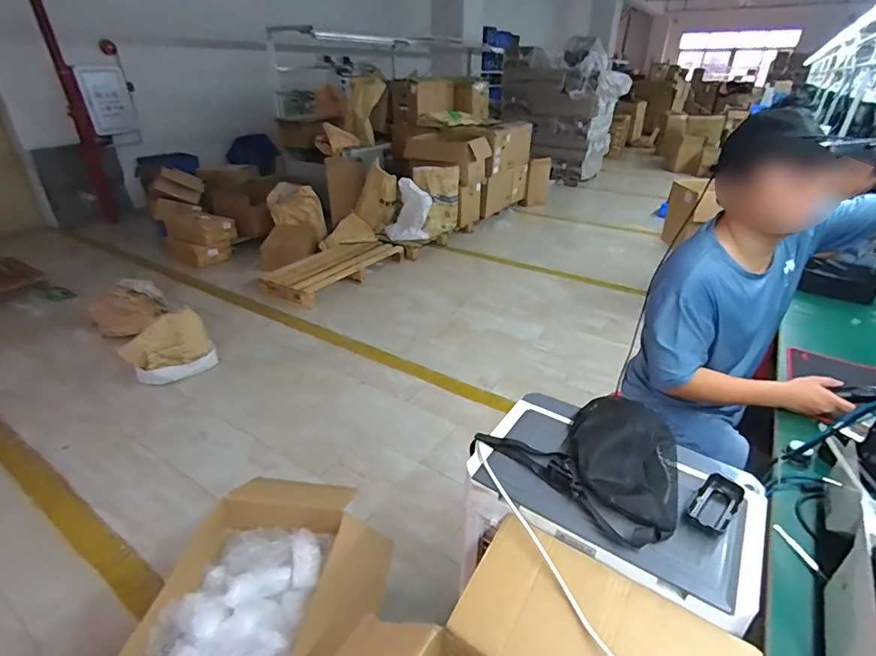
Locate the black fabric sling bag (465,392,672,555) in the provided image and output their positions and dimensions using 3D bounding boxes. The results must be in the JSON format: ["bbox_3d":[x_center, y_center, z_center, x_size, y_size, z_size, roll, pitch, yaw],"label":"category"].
[{"bbox_3d":[0.274,0.198,0.815,0.339,0.069,0.279,24,38,34],"label":"black fabric sling bag"}]

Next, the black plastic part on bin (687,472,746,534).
[{"bbox_3d":[0.437,0.270,0.705,0.121,0.022,0.054,-25,39,-36],"label":"black plastic part on bin"}]

